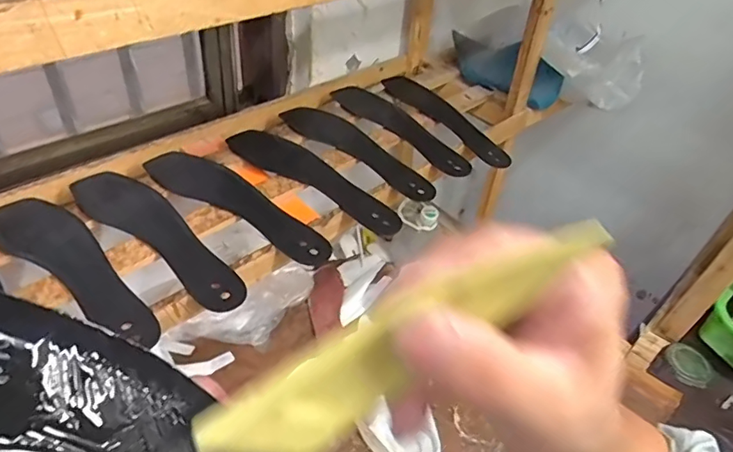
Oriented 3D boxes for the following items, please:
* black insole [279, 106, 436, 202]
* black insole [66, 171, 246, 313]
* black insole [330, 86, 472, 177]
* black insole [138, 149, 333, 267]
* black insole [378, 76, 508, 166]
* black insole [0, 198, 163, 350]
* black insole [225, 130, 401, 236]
[{"bbox_3d":[-0.014,-0.115,0.732,0.276,0.012,0.073,37,49,28],"label":"black insole"},{"bbox_3d":[-0.232,0.008,0.561,0.278,0.006,0.069,34,48,26],"label":"black insole"},{"bbox_3d":[0.046,-0.157,0.779,0.073,0.005,0.284,-23,50,-30],"label":"black insole"},{"bbox_3d":[-0.158,-0.031,0.615,0.275,0.005,0.069,30,46,22],"label":"black insole"},{"bbox_3d":[0.123,-0.179,0.814,0.072,0.004,0.277,-21,49,-28],"label":"black insole"},{"bbox_3d":[-0.301,0.040,0.513,0.264,0.010,0.070,34,48,26],"label":"black insole"},{"bbox_3d":[-0.070,-0.068,0.675,0.274,0.017,0.069,29,50,24],"label":"black insole"}]

